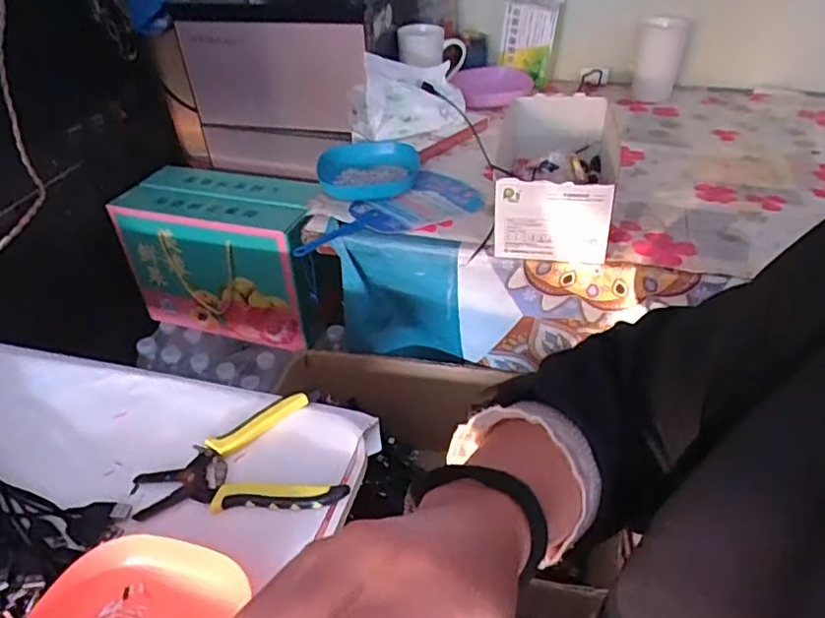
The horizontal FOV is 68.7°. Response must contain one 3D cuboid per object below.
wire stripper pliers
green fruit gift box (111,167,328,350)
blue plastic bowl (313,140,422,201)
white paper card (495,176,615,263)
[{"bbox_3d":[-0.136,0.117,0.500,0.162,0.015,0.112,-3,39,0],"label":"wire stripper pliers"},{"bbox_3d":[-0.306,-0.092,1.046,0.334,0.231,0.159,11,41,17],"label":"green fruit gift box"},{"bbox_3d":[-0.058,-0.188,0.829,0.141,0.032,0.125,-5,39,-3],"label":"blue plastic bowl"},{"bbox_3d":[0.148,-0.094,0.643,0.118,0.098,0.008,4,44,12],"label":"white paper card"}]

